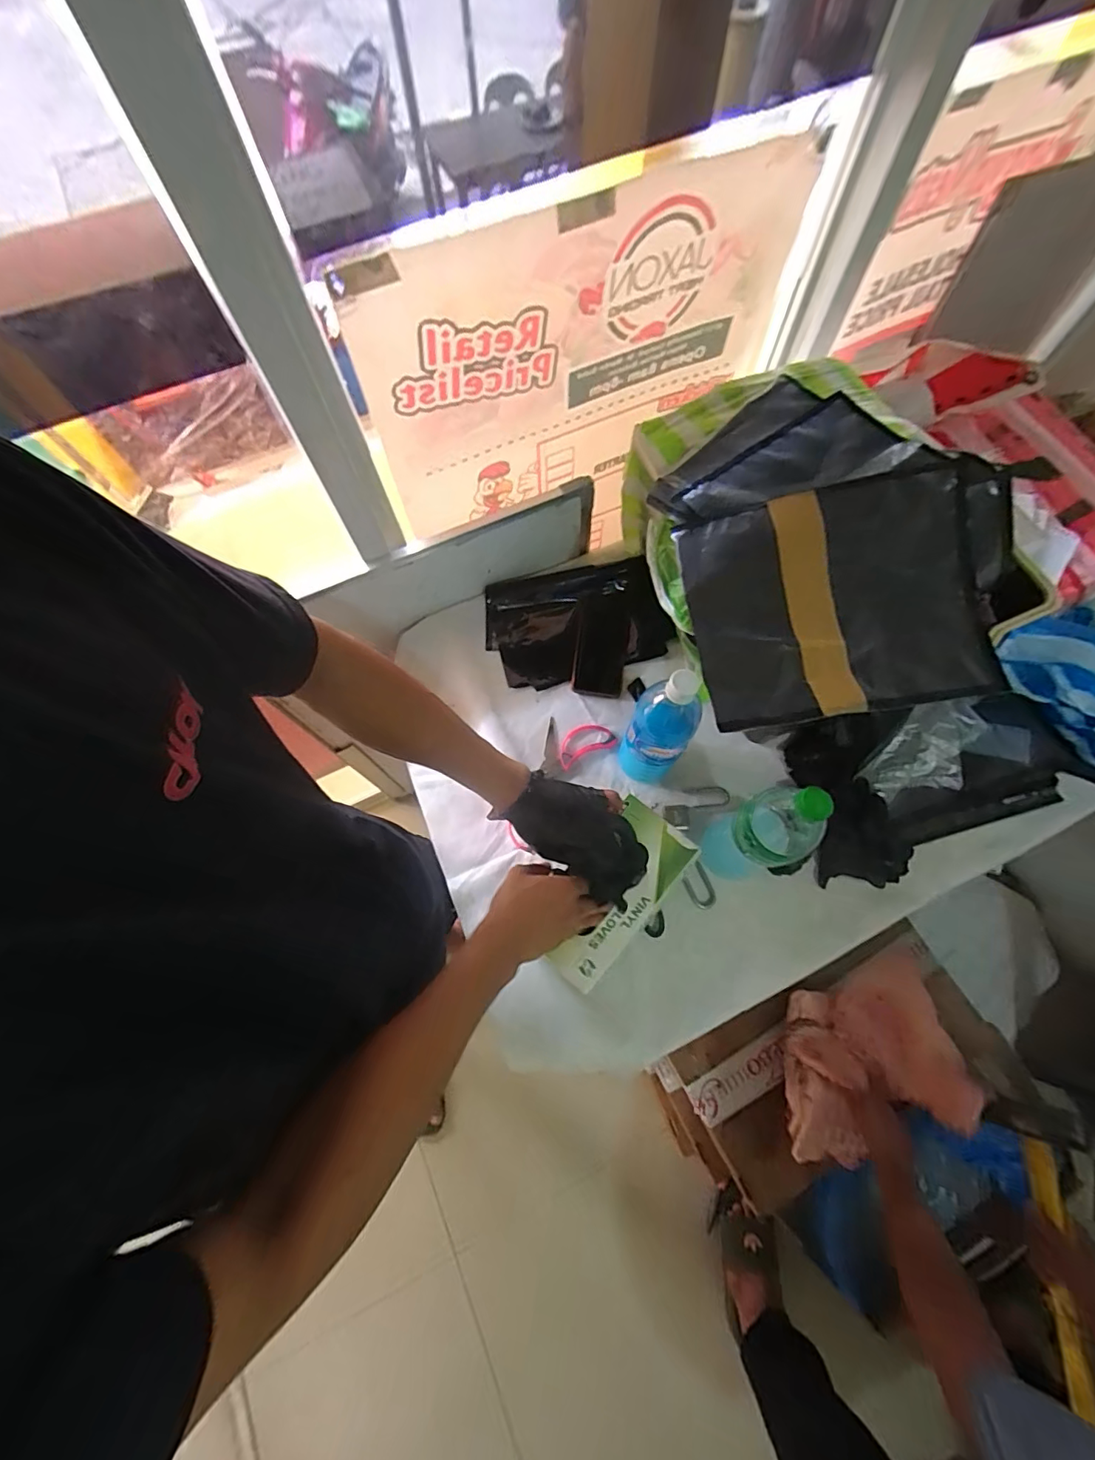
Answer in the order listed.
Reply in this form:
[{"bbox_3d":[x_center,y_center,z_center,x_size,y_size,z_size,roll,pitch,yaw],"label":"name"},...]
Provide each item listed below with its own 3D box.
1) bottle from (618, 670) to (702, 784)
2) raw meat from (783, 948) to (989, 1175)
[{"bbox_3d":[0.142,0.003,0.656,0.075,0.270,0.069,0,70,1],"label":"bottle"},{"bbox_3d":[0.539,0.561,0.908,0.309,0.097,0.262,-40,36,26],"label":"raw meat"}]

